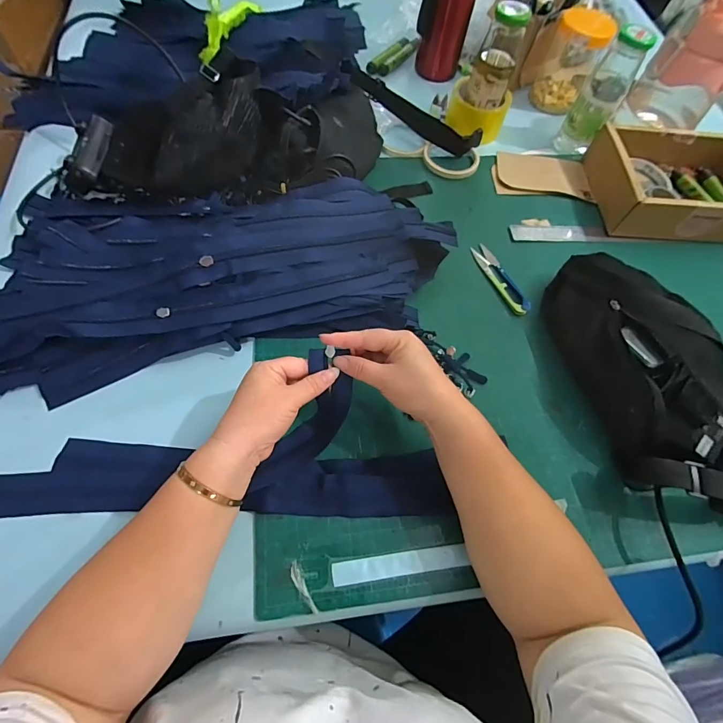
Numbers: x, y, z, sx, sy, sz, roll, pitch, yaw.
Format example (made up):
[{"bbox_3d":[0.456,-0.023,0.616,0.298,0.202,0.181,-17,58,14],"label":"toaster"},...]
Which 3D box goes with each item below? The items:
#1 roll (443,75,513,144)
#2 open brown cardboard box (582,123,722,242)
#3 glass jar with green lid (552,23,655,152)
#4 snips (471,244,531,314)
[{"bbox_3d":[0.188,-0.415,0.645,0.087,0.060,0.090,-23,69,-15],"label":"roll"},{"bbox_3d":[0.482,-0.266,0.595,0.249,0.076,0.173,3,65,-4],"label":"open brown cardboard box"},{"bbox_3d":[0.367,-0.407,0.593,0.061,0.156,0.062,31,66,9],"label":"glass jar with green lid"},{"bbox_3d":[0.187,-0.112,0.526,0.032,0.009,0.118,-19,69,-13],"label":"snips"}]

